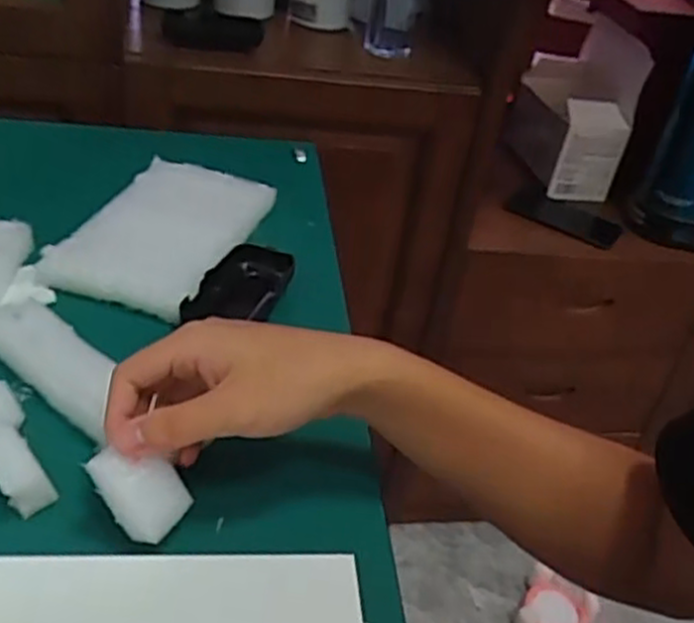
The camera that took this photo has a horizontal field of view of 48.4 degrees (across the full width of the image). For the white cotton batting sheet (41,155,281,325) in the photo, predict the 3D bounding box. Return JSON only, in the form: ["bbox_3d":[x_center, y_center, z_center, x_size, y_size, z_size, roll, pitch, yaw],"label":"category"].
[{"bbox_3d":[-0.147,-0.071,0.636,0.117,0.020,0.193,14,36,10],"label":"white cotton batting sheet"}]

